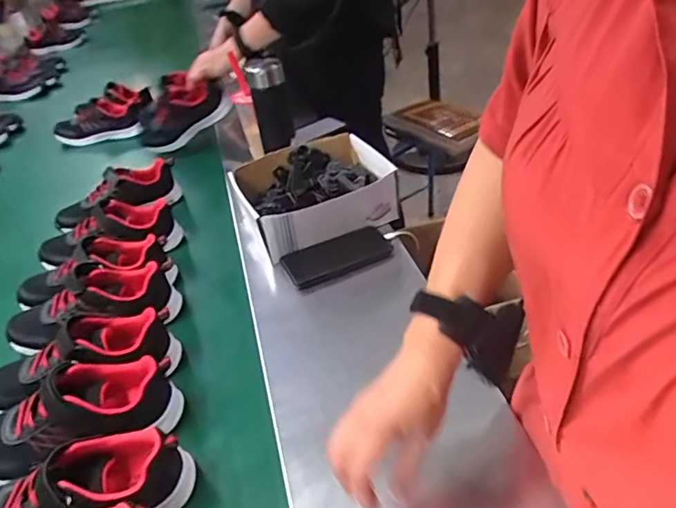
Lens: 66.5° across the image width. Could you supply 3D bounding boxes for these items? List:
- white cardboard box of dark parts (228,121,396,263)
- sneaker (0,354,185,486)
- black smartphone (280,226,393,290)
[{"bbox_3d":[-0.039,-0.108,0.853,0.238,0.079,0.211,-20,40,-15],"label":"white cardboard box of dark parts"},{"bbox_3d":[-0.301,0.171,0.572,0.235,0.072,0.101,-16,39,-11],"label":"sneaker"},{"bbox_3d":[0.000,0.003,0.765,0.159,0.012,0.083,-19,40,-14],"label":"black smartphone"}]

